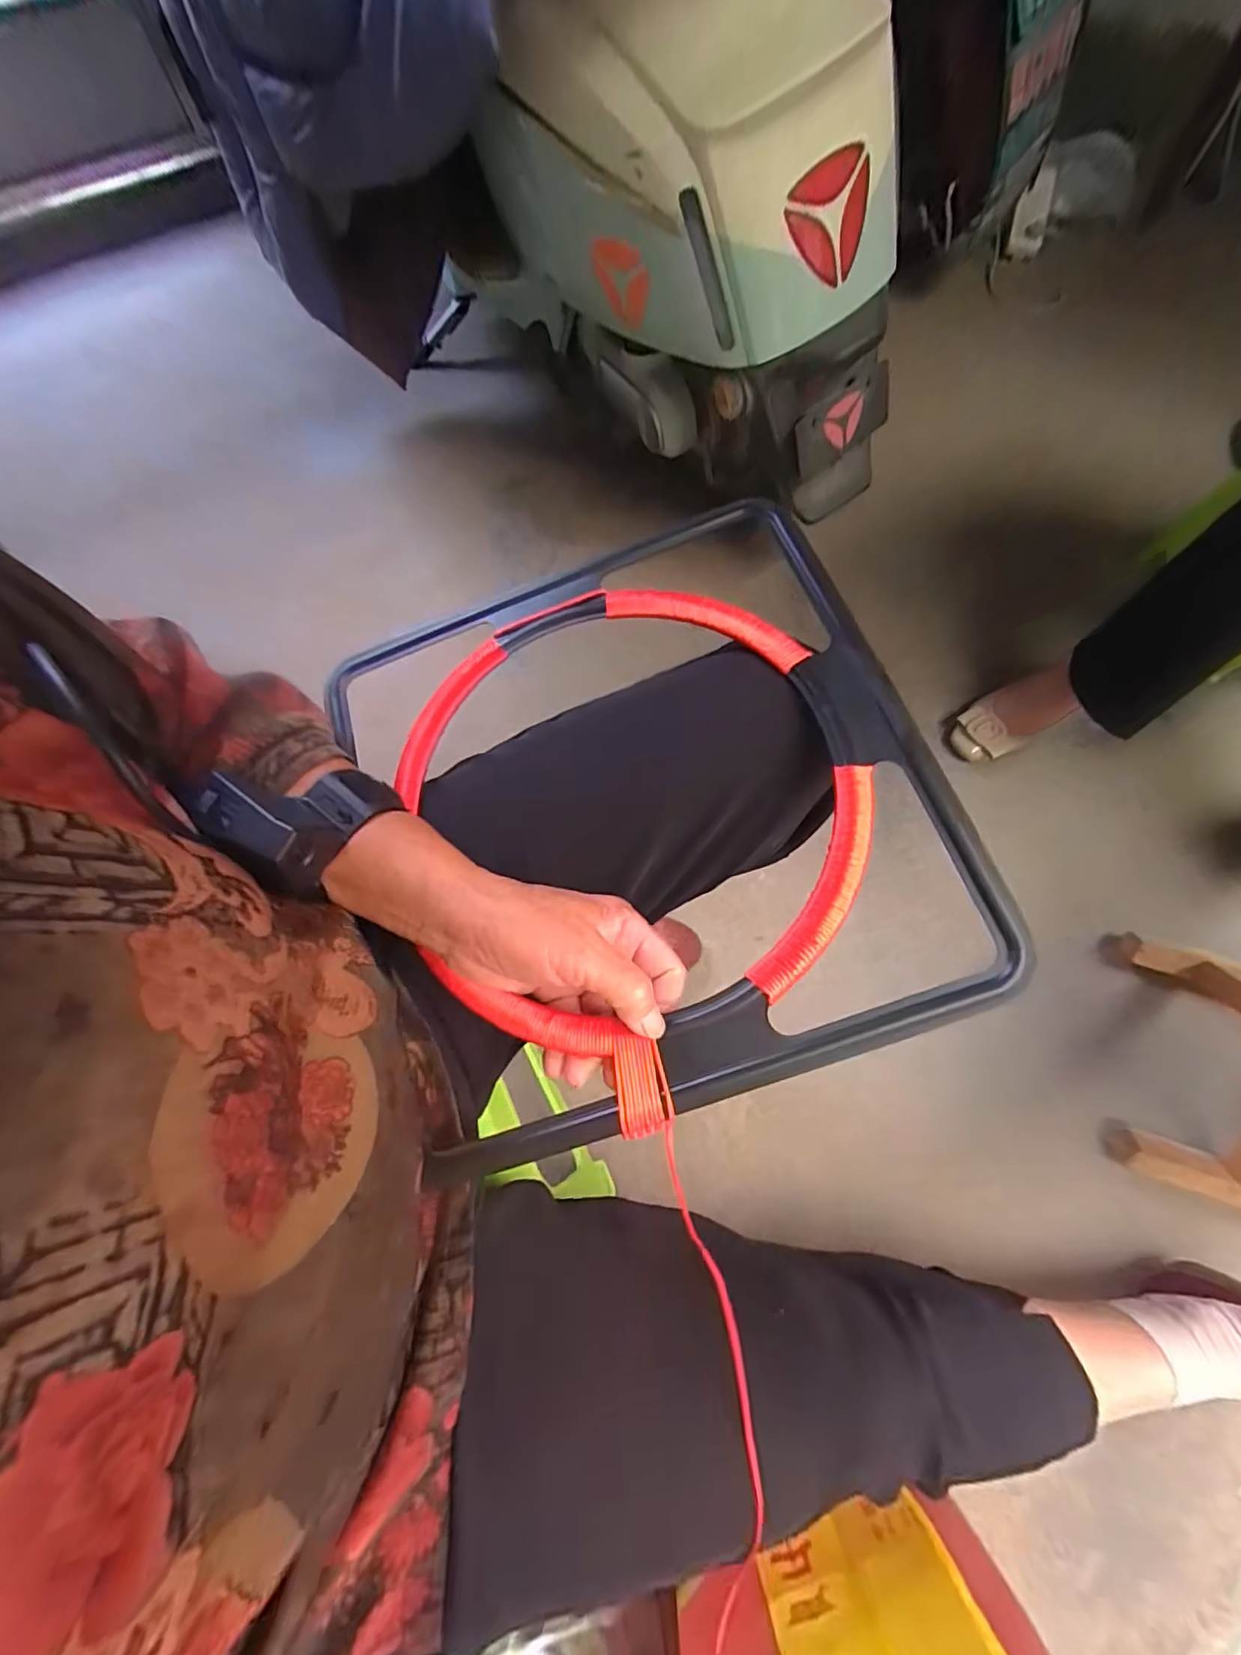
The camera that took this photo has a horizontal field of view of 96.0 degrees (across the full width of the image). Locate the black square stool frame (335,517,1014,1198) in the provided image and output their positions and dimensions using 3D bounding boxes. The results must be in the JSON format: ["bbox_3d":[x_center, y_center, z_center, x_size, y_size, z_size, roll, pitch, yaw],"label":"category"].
[{"bbox_3d":[0.005,-0.019,0.323,0.319,0.022,0.330,-22,69,4],"label":"black square stool frame"}]

